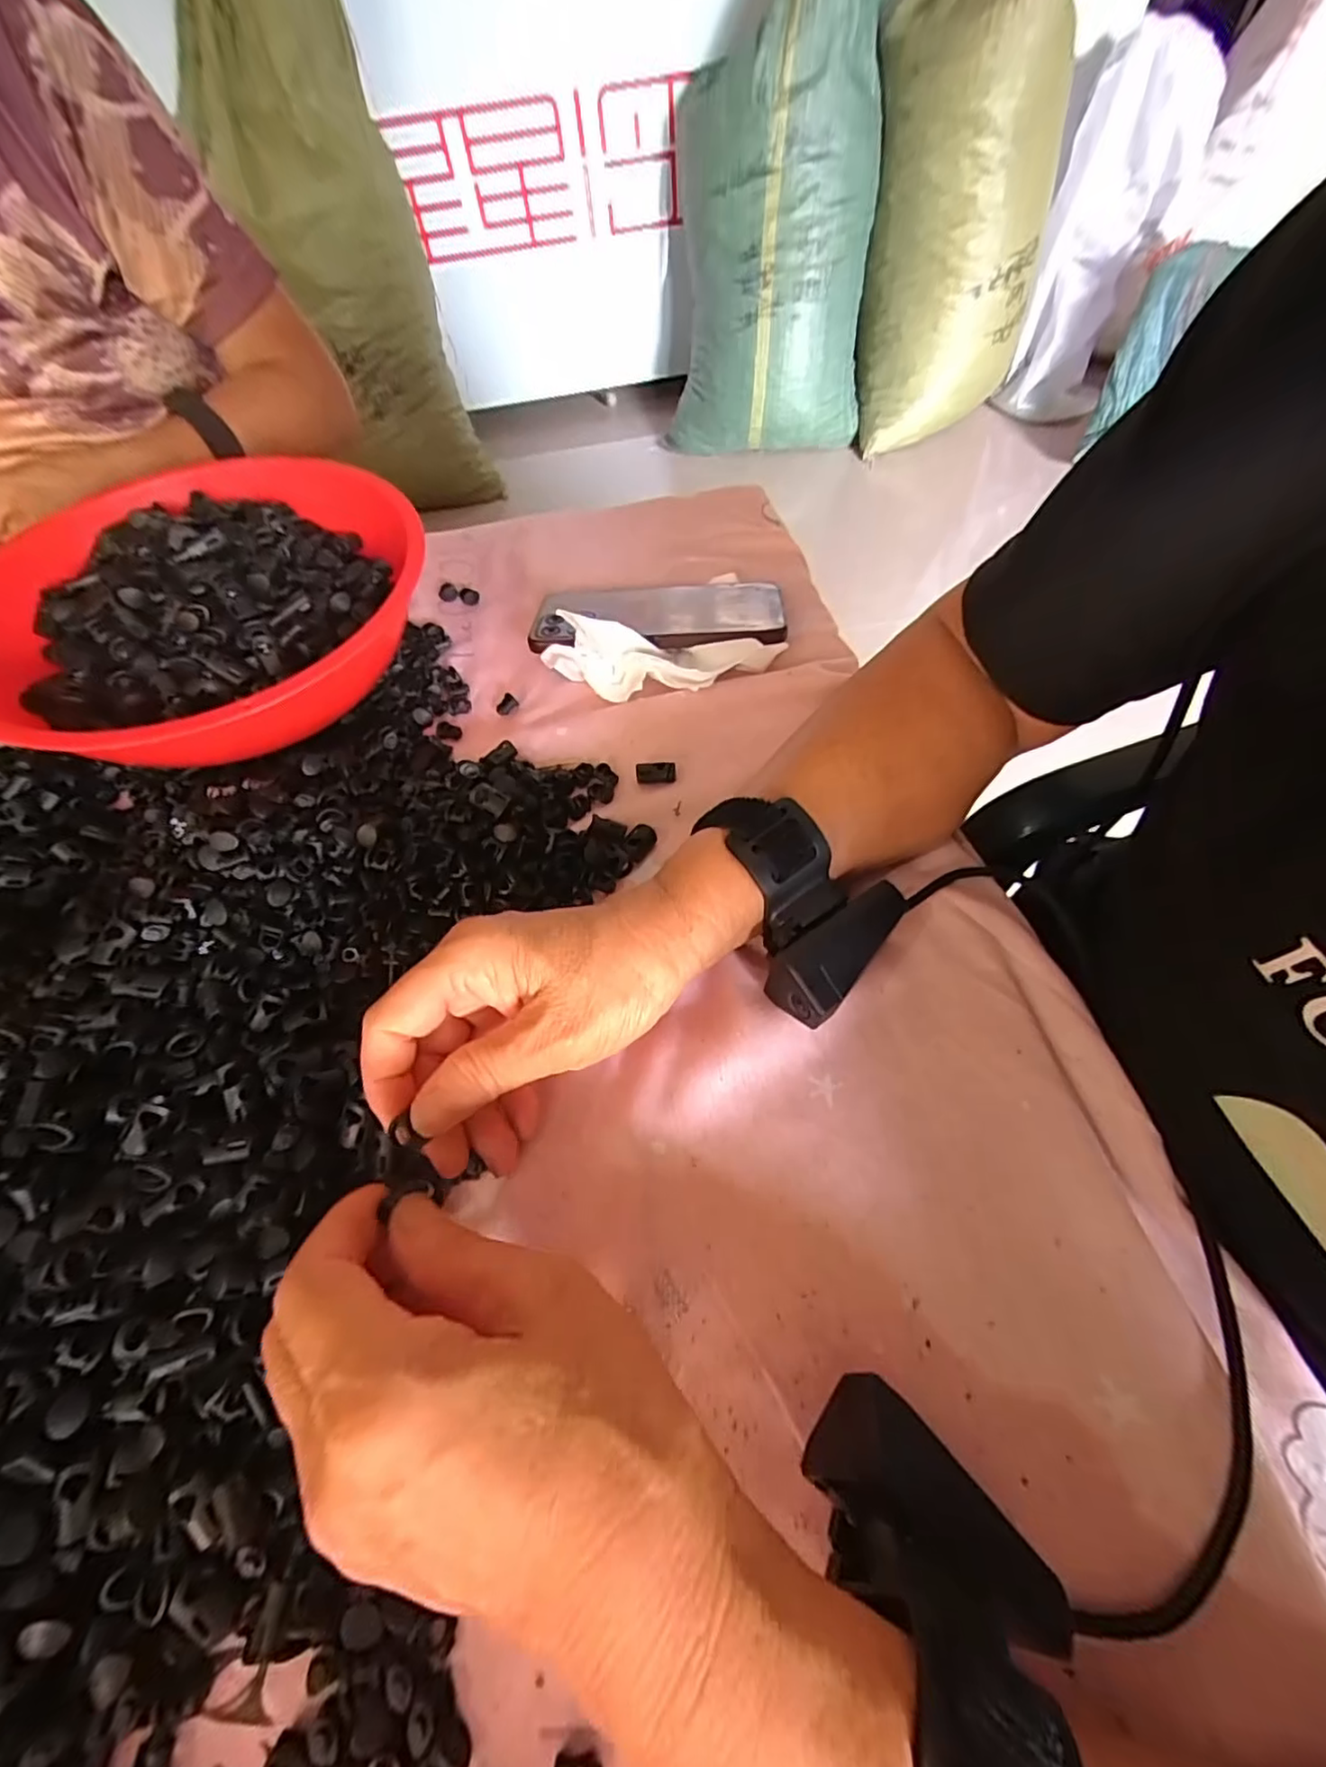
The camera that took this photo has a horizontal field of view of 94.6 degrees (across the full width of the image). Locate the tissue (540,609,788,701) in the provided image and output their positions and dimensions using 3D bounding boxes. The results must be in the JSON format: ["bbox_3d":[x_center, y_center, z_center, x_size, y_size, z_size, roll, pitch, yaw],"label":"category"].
[{"bbox_3d":[0.001,-0.134,0.364,0.139,0.042,0.036,0,61,4],"label":"tissue"}]

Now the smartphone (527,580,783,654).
[{"bbox_3d":[-0.003,-0.176,0.400,0.162,0.015,0.080,2,48,3],"label":"smartphone"}]

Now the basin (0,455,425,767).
[{"bbox_3d":[-0.274,-0.165,0.350,0.233,0.058,0.233,-1,61,2],"label":"basin"}]

